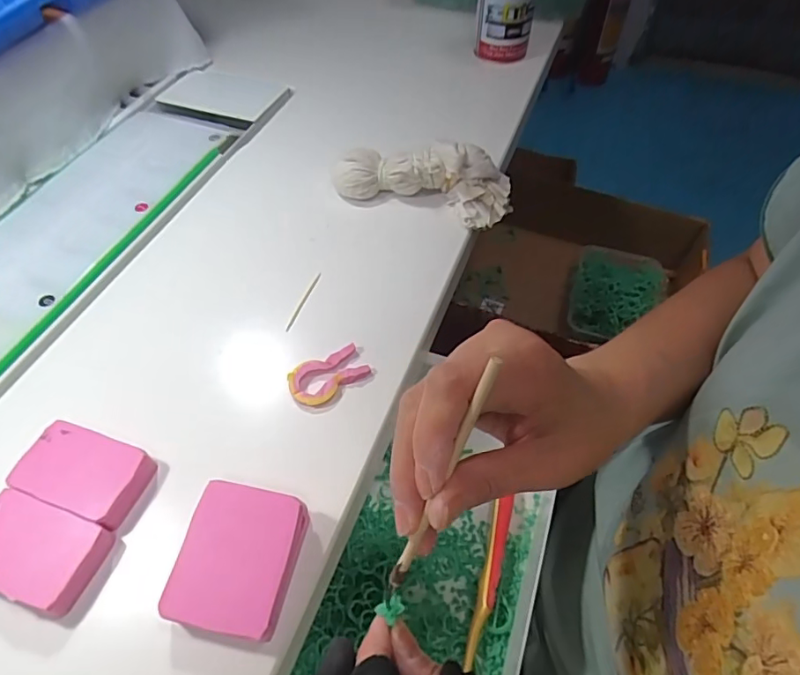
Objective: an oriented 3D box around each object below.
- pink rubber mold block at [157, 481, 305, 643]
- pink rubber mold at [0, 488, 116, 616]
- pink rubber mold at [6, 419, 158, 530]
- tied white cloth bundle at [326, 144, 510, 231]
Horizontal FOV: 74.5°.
[{"bbox_3d":[-0.086,0.119,0.283,0.060,0.025,0.069,11,55,7],"label":"pink rubber mold block"},{"bbox_3d":[-0.202,0.117,0.289,0.072,0.017,0.047,15,56,10],"label":"pink rubber mold"},{"bbox_3d":[-0.189,0.080,0.315,0.072,0.015,0.046,17,56,11],"label":"pink rubber mold"},{"bbox_3d":[0.019,-0.139,0.455,0.155,0.048,0.050,11,55,7],"label":"tied white cloth bundle"}]

